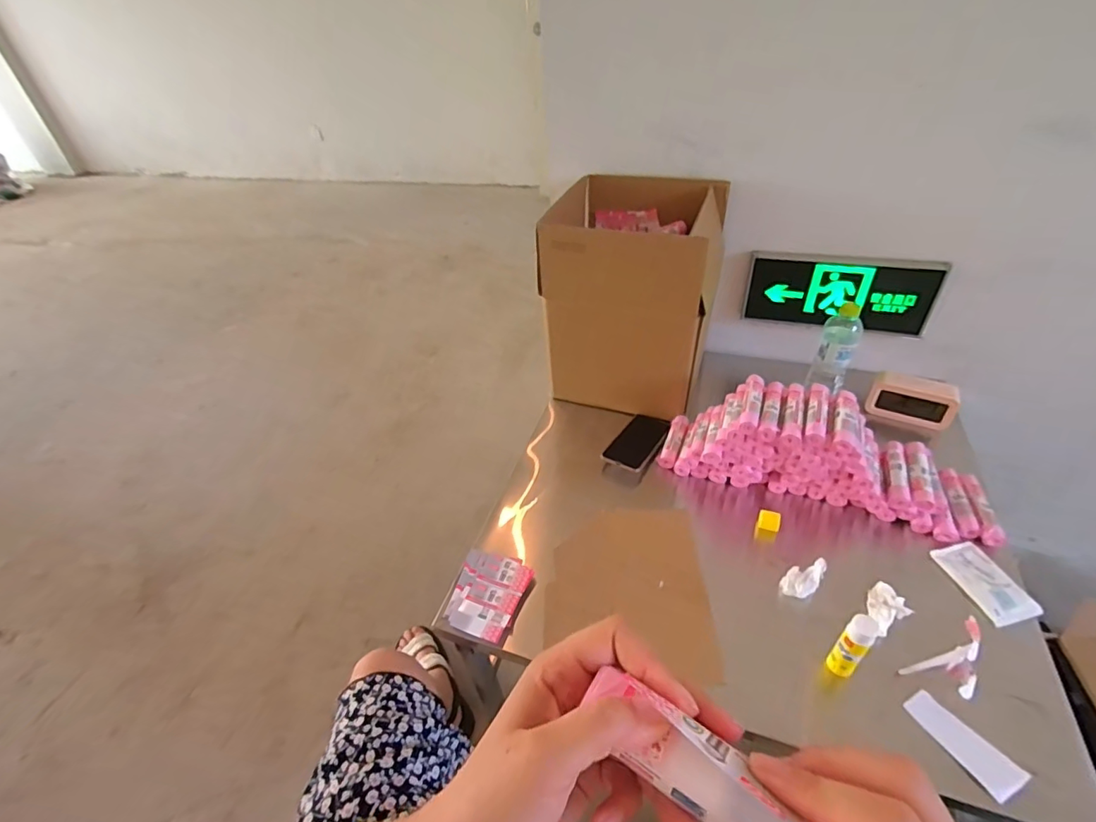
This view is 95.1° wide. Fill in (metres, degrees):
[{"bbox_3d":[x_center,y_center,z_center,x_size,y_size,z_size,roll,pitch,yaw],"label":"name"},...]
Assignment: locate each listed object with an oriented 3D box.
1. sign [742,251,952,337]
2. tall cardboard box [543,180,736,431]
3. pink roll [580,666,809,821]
[{"bbox_3d":[0.590,-0.239,1.023,0.343,0.159,0.035,10,42,16],"label":"sign"},{"bbox_3d":[0.160,-0.232,1.019,0.317,0.362,0.289,12,43,18],"label":"tall cardboard box"},{"bbox_3d":[0.066,0.144,0.194,0.117,0.023,0.027,26,49,33],"label":"pink roll"}]

